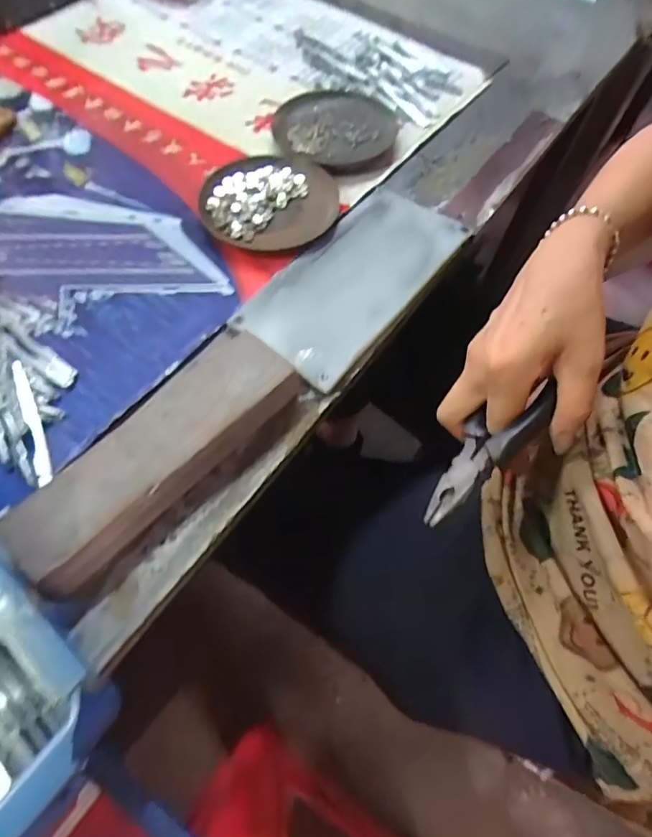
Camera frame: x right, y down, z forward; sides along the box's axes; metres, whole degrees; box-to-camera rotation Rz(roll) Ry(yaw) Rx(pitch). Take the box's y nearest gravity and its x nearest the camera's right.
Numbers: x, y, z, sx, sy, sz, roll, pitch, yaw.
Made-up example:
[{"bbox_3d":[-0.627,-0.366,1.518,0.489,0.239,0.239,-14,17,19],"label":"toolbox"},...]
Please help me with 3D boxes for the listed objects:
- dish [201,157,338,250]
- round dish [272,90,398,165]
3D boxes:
[{"bbox_3d":[-0.045,-0.181,0.409,0.101,0.014,0.114,18,63,6],"label":"dish"},{"bbox_3d":[0.009,-0.272,0.457,0.106,0.009,0.109,1,63,-2],"label":"round dish"}]

